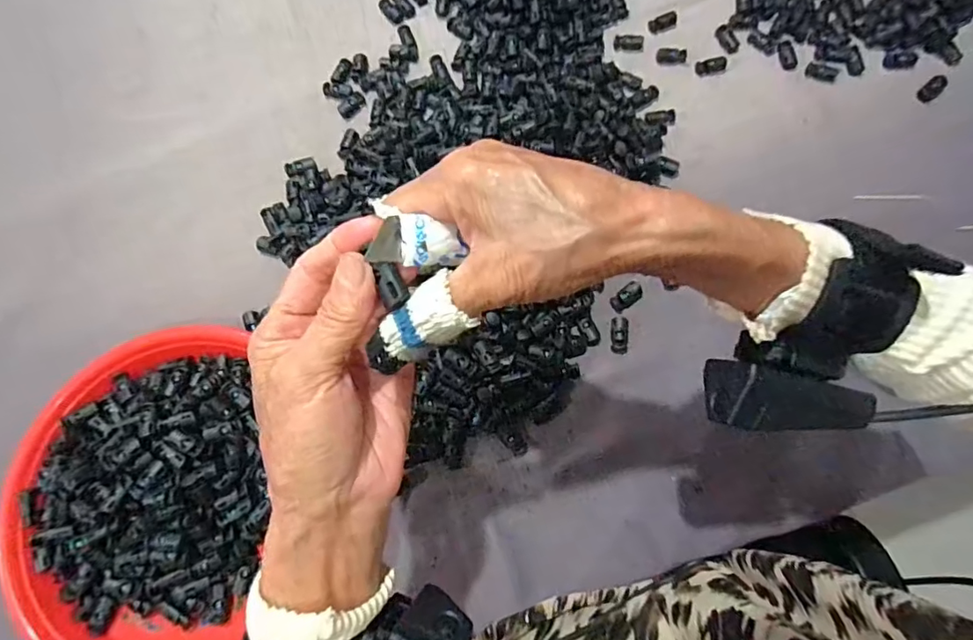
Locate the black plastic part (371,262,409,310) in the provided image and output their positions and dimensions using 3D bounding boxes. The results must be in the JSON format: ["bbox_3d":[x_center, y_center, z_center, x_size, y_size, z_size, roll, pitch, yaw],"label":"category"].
[{"bbox_3d":[-0.038,-0.014,0.211,0.010,0.007,0.017,-20,77,-4],"label":"black plastic part"}]

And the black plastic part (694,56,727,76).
[{"bbox_3d":[0.215,-0.243,0.504,0.031,0.007,0.015,-11,76,-2],"label":"black plastic part"}]

